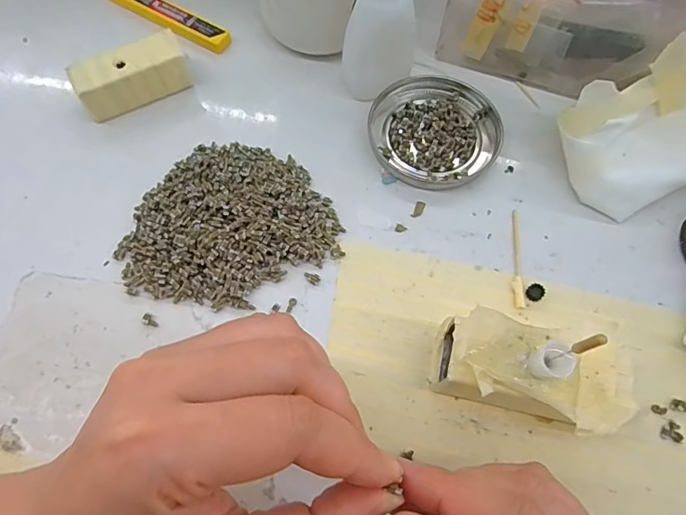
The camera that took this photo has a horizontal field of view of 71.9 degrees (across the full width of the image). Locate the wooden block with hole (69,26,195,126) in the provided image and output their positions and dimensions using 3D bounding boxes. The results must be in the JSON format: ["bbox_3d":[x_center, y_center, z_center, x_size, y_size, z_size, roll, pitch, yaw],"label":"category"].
[{"bbox_3d":[-0.126,-0.109,0.285,0.064,0.027,0.023,-31,70,-14],"label":"wooden block with hole"}]

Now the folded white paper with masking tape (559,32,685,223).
[{"bbox_3d":[0.181,-0.076,0.265,0.108,0.058,0.065,-23,69,-11],"label":"folded white paper with masking tape"}]

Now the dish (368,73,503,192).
[{"bbox_3d":[0.057,-0.080,0.291,0.077,0.009,0.081,0,66,-1],"label":"dish"}]

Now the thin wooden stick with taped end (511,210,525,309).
[{"bbox_3d":[0.095,-0.001,0.260,0.006,0.004,0.060,5,66,1],"label":"thin wooden stick with taped end"}]

